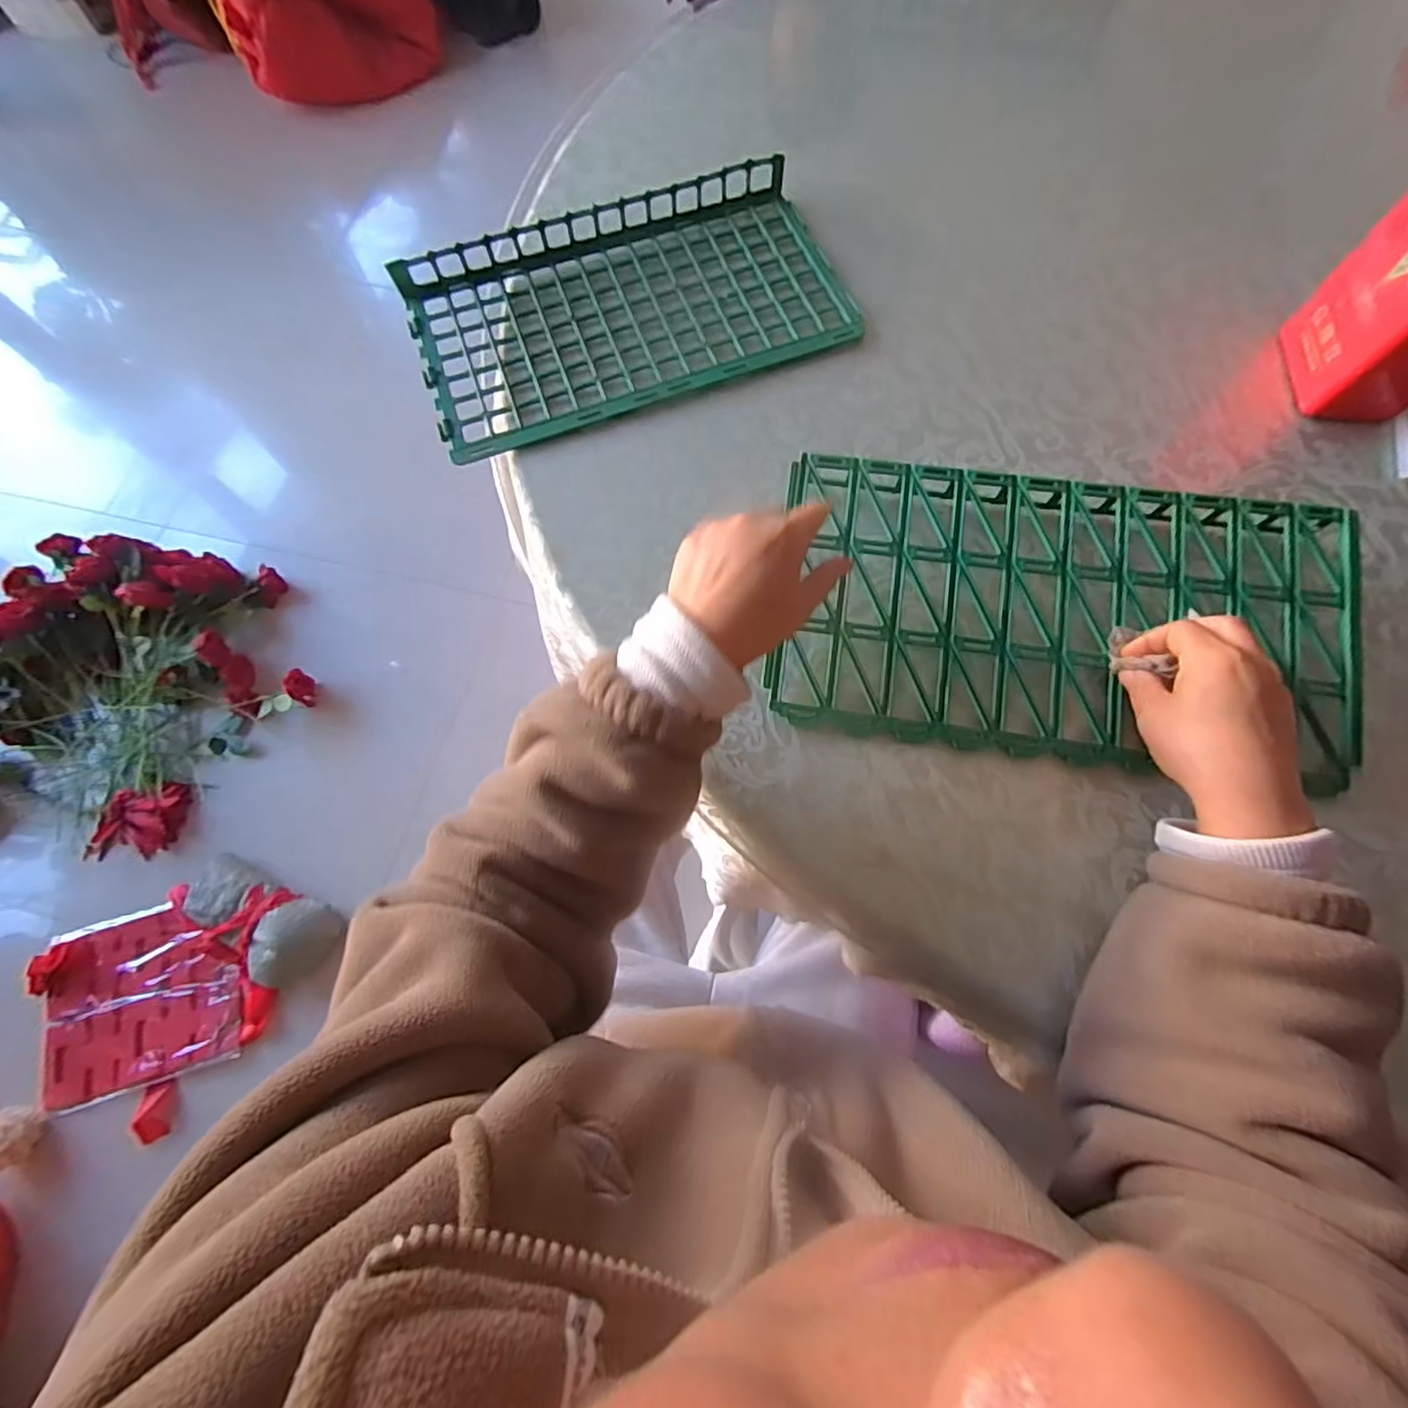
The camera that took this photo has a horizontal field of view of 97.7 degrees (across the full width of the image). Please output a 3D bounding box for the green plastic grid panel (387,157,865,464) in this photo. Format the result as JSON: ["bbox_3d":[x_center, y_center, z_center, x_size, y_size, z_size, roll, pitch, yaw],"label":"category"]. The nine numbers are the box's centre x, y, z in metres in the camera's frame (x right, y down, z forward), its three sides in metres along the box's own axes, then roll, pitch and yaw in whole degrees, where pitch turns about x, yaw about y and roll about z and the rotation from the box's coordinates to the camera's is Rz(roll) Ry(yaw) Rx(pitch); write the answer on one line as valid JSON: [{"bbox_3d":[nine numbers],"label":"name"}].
[{"bbox_3d":[-0.065,-0.346,0.528,0.359,0.034,0.196,-19,72,-5],"label":"green plastic grid panel"}]

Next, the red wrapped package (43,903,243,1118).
[{"bbox_3d":[-0.971,0.502,1.067,0.316,0.052,0.294,-17,72,-4],"label":"red wrapped package"}]

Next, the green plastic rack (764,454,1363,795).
[{"bbox_3d":[0.238,-0.061,0.417,0.369,0.043,0.190,8,72,4],"label":"green plastic rack"}]

